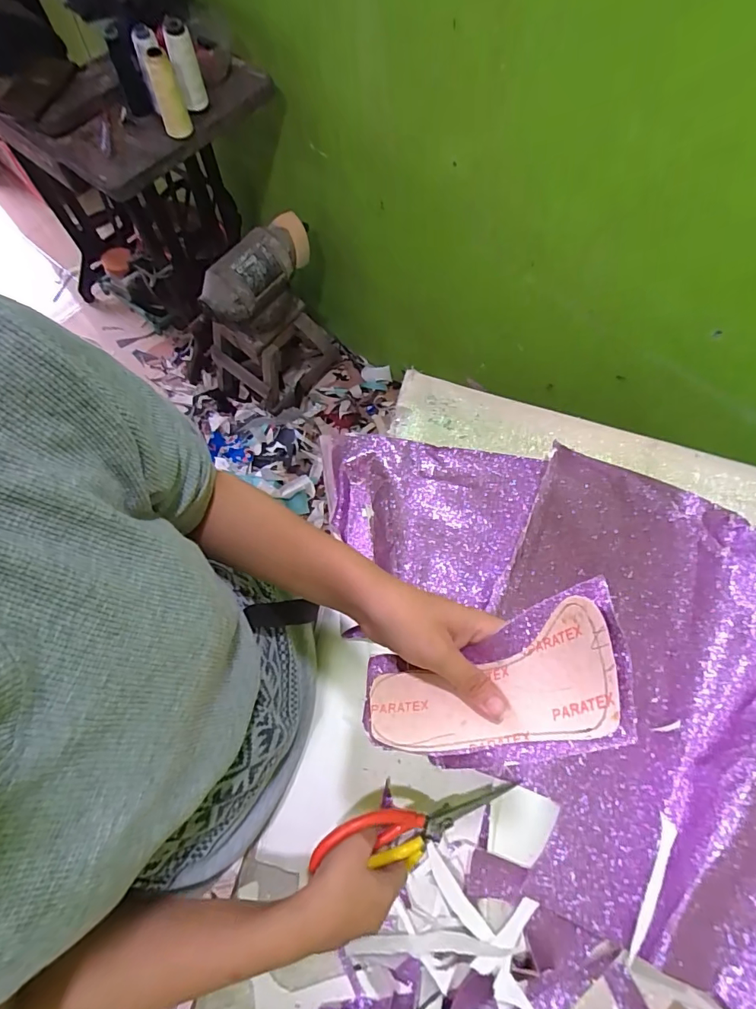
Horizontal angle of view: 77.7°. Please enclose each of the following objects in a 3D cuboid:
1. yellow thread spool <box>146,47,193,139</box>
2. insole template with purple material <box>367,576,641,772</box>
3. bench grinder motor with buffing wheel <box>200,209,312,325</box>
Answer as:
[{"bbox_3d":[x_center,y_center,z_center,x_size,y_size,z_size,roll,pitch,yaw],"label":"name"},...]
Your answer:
[{"bbox_3d":[-0.366,-0.711,0.820,0.047,0.125,0.043,0,69,1],"label":"yellow thread spool"},{"bbox_3d":[0.071,0.115,0.286,0.160,0.031,0.081,-23,68,17],"label":"insole template with purple material"},{"bbox_3d":[-0.269,-0.541,1.096,0.118,0.118,0.297,34,73,10],"label":"bench grinder motor with buffing wheel"}]

